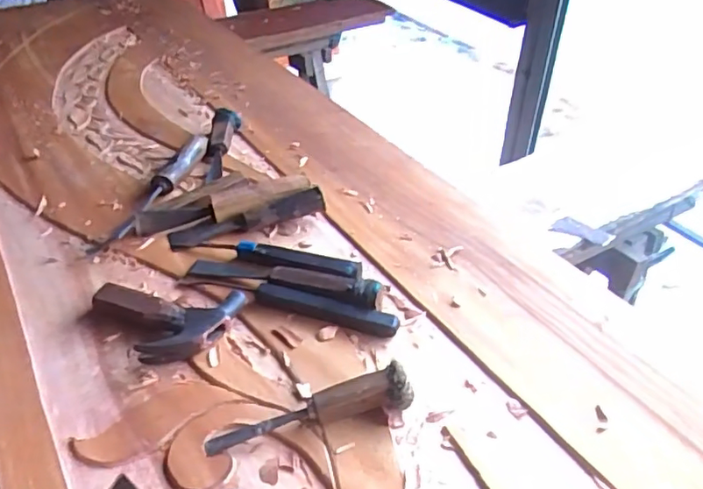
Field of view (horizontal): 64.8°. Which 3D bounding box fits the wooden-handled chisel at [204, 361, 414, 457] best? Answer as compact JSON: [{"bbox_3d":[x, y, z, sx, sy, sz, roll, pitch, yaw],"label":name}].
[{"bbox_3d":[-0.037,0.141,0.476,0.175,0.041,0.029,-8,41,-9],"label":"wooden-handled chisel"}]

